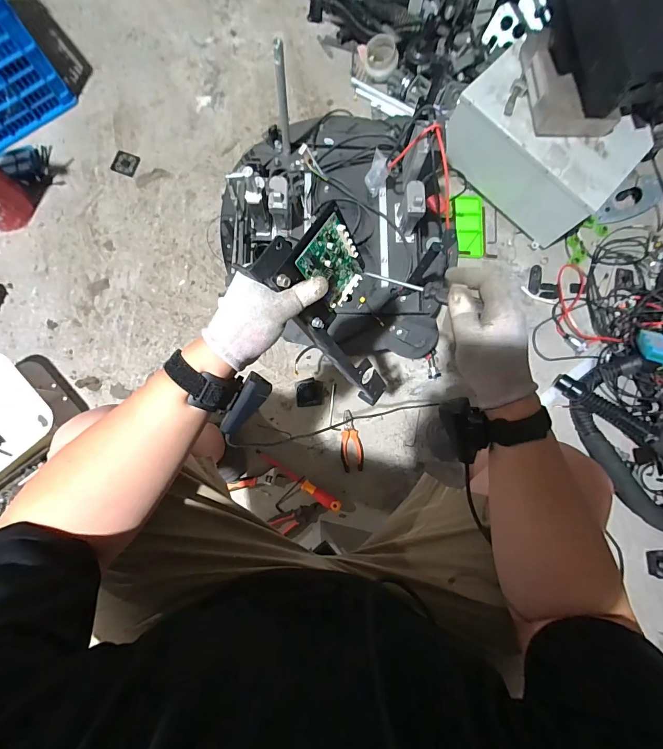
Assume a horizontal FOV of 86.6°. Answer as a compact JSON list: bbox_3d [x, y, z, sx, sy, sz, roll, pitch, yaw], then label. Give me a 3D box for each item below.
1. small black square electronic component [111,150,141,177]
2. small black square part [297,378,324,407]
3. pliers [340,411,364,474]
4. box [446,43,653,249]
[{"bbox_3d":[-0.593,-0.607,1.013,0.070,0.004,0.071,17,81,-3],"label":"small black square electronic component"},{"bbox_3d":[-0.056,0.048,0.938,0.072,0.021,0.073,-3,81,-5],"label":"small black square part"},{"bbox_3d":[0.052,0.175,0.929,0.059,0.018,0.157,-6,82,-5],"label":"pliers"},{"bbox_3d":[0.527,-0.592,0.937,0.427,0.195,0.243,37,80,2],"label":"box"}]

